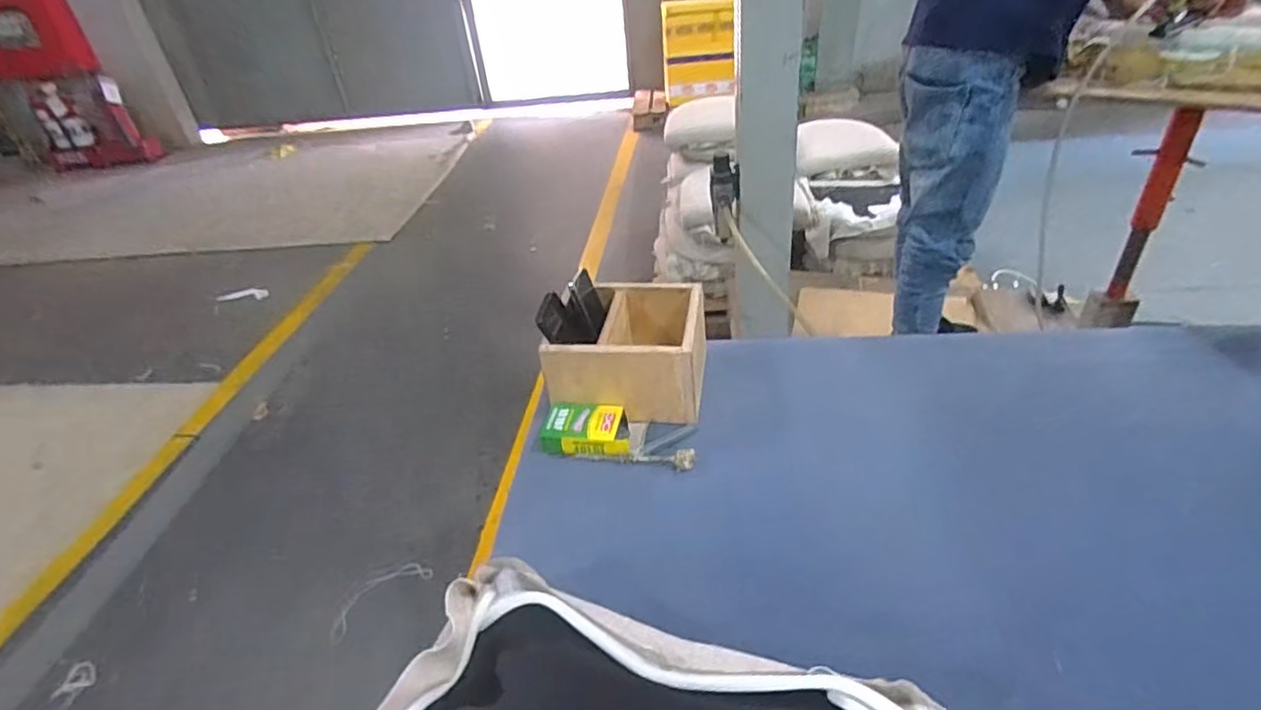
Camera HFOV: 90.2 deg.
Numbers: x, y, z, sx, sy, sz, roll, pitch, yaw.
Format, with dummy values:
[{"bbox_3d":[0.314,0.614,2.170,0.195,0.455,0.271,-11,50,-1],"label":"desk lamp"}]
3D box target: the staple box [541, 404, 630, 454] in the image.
[{"bbox_3d":[-0.061,0.106,0.917,0.123,0.032,0.079,1,37,12],"label":"staple box"}]

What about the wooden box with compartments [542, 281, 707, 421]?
[{"bbox_3d":[0.002,-0.012,0.985,0.224,0.122,0.200,1,37,12],"label":"wooden box with compartments"}]

